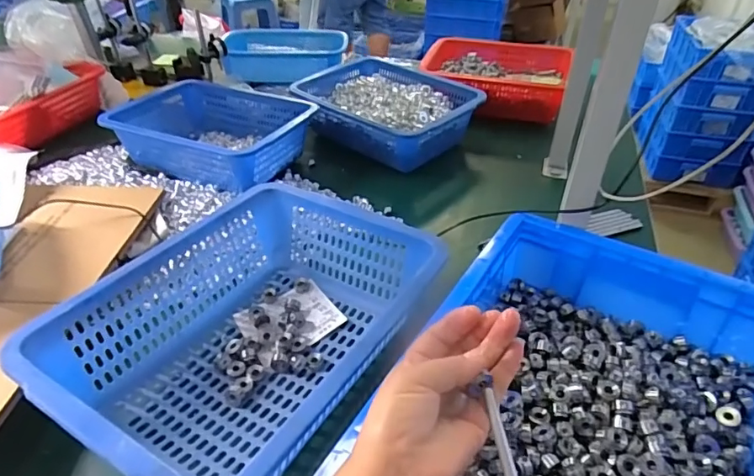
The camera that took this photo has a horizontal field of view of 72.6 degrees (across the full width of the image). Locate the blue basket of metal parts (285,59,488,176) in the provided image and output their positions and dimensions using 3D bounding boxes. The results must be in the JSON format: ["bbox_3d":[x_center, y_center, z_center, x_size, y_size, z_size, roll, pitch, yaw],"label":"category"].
[{"bbox_3d":[0.019,-0.233,0.977,0.300,0.103,0.235,26,45,29],"label":"blue basket of metal parts"}]

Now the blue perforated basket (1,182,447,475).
[{"bbox_3d":[-0.123,0.094,0.528,0.252,0.126,0.347,21,43,24],"label":"blue perforated basket"}]

